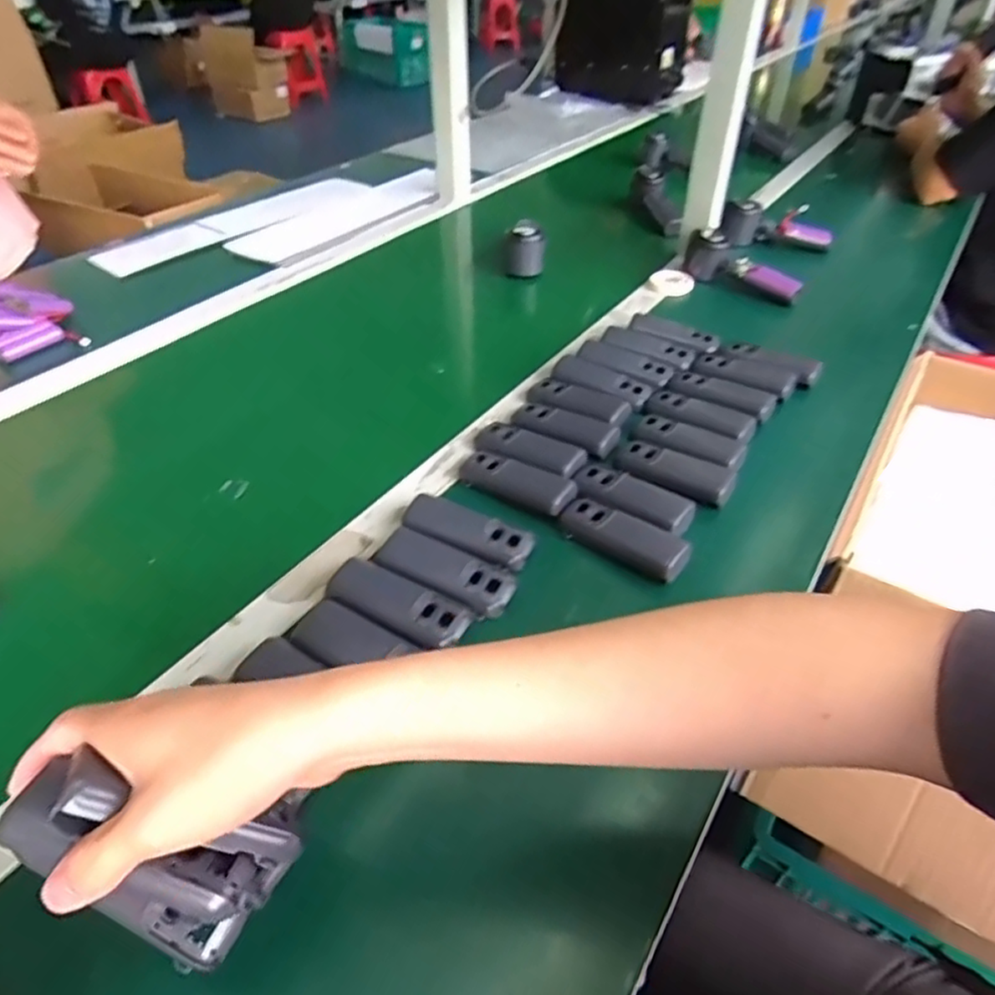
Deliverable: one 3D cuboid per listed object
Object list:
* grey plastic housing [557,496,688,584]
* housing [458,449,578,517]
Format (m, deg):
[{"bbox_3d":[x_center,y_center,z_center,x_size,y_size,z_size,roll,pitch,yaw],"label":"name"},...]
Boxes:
[{"bbox_3d":[0.102,0.035,0.539,0.106,0.025,0.039,27,47,28],"label":"grey plastic housing"},{"bbox_3d":[0.017,-0.016,0.586,0.107,0.015,0.039,23,45,24],"label":"housing"}]

